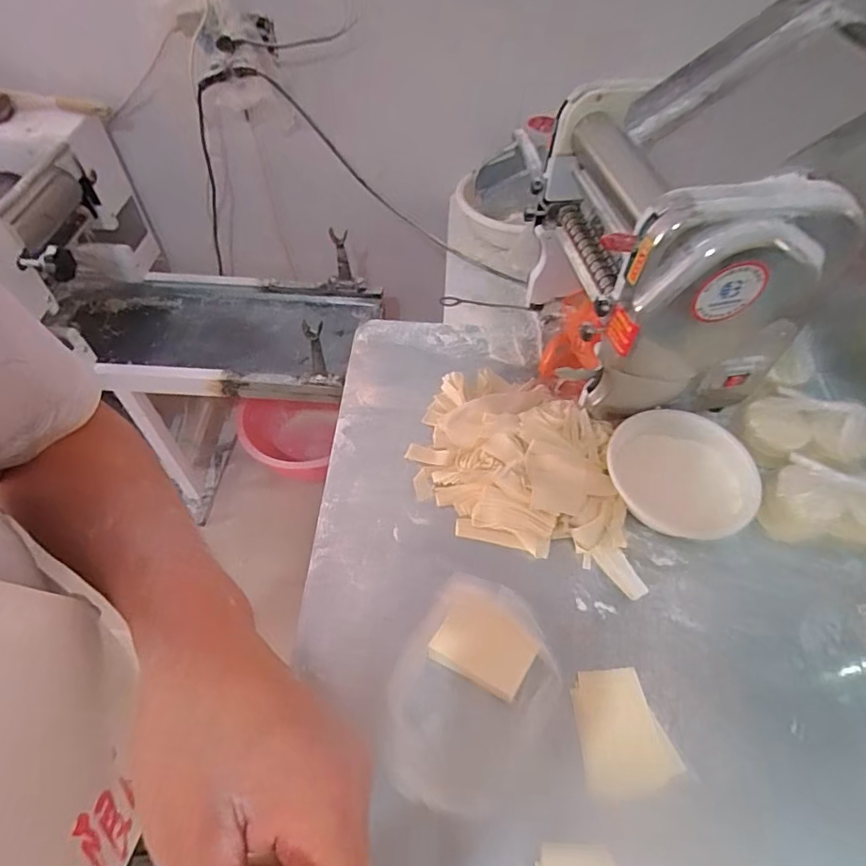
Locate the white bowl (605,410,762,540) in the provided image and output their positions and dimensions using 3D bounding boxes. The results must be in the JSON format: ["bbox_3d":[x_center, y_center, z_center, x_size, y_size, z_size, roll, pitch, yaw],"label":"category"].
[{"bbox_3d":[0.342,0.058,0.736,0.192,0.047,0.179,0,55,-1],"label":"white bowl"}]

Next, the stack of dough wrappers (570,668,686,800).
[{"bbox_3d":[0.207,0.323,0.574,0.096,0.007,0.119,-1,55,-1],"label":"stack of dough wrappers"}]

